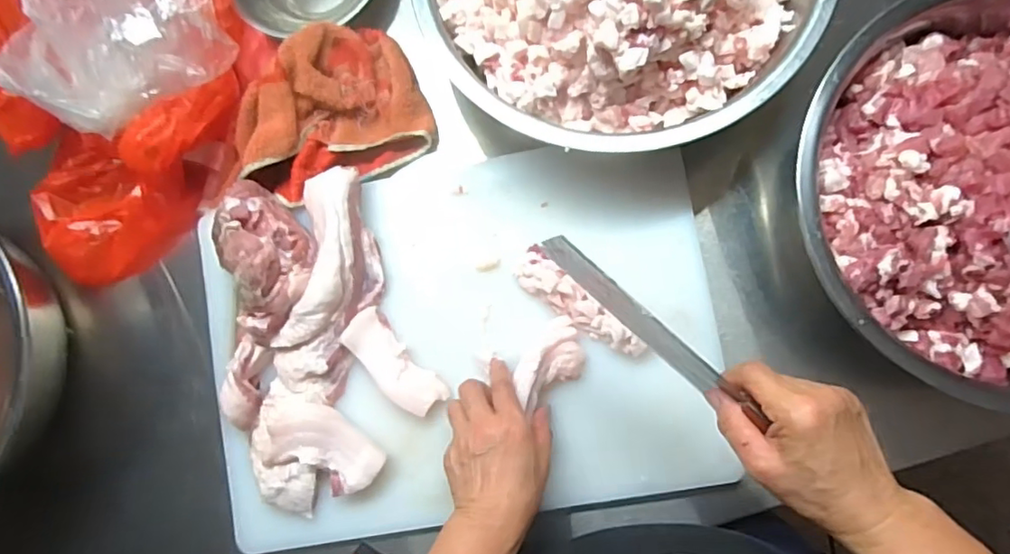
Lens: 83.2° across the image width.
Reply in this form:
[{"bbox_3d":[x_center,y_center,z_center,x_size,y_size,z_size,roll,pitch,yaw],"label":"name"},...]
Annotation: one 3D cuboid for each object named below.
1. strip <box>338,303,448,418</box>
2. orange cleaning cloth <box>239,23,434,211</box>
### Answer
[{"bbox_3d":[-0.105,0.082,0.535,0.046,0.012,0.109,-42,92,-15],"label":"strip"},{"bbox_3d":[-0.171,-0.155,0.545,0.179,0.055,0.131,-26,84,3],"label":"orange cleaning cloth"}]

